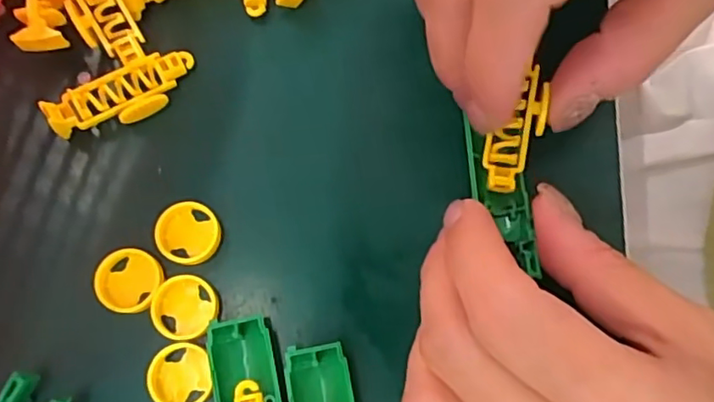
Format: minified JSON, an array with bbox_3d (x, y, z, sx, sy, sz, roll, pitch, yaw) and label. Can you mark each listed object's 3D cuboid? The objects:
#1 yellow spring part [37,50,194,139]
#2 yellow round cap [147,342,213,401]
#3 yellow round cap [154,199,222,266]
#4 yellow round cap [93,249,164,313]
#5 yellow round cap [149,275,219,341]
[{"bbox_3d":[-0.076,-0.036,0.190,0.048,0.010,0.018,-33,78,-10],"label":"yellow spring part"},{"bbox_3d":[-0.052,0.052,0.173,0.017,0.006,0.019,-17,76,-6],"label":"yellow round cap"},{"bbox_3d":[-0.053,0.010,0.184,0.019,0.005,0.019,0,75,-1],"label":"yellow round cap"},{"bbox_3d":[-0.071,0.024,0.179,0.019,0.005,0.019,0,75,-1],"label":"yellow round cap"},{"bbox_3d":[-0.053,0.033,0.179,0.020,0.005,0.019,0,75,-1],"label":"yellow round cap"}]

